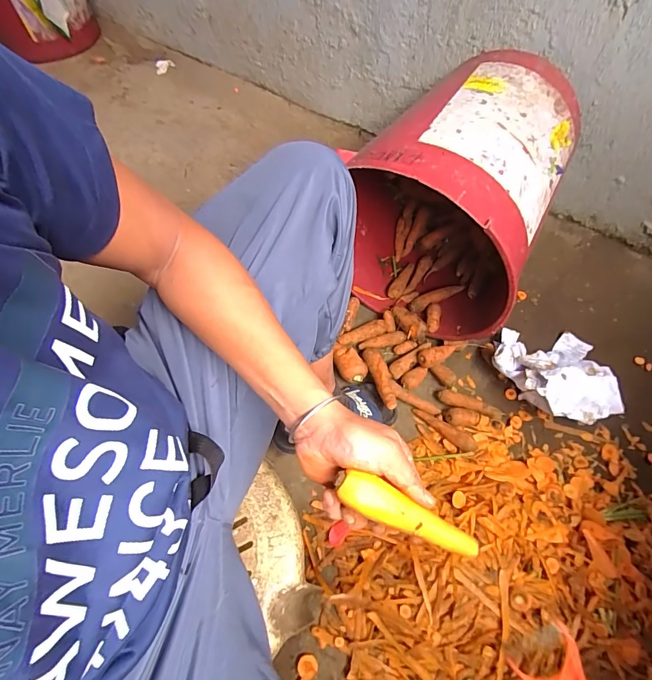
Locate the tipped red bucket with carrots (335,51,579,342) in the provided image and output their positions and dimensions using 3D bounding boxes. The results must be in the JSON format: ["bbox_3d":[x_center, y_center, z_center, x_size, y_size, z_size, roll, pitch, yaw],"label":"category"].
[{"bbox_3d":[0.275,-0.347,0.918,0.419,0.384,0.548,23,64,15],"label":"tipped red bucket with carrots"}]

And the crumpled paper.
[{"bbox_3d":[0.490,0.061,0.867,0.254,0.103,0.222,4,61,5],"label":"crumpled paper"}]

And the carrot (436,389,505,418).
[{"bbox_3d":[0.309,0.137,0.864,0.139,0.025,0.034,15,62,11],"label":"carrot"}]

